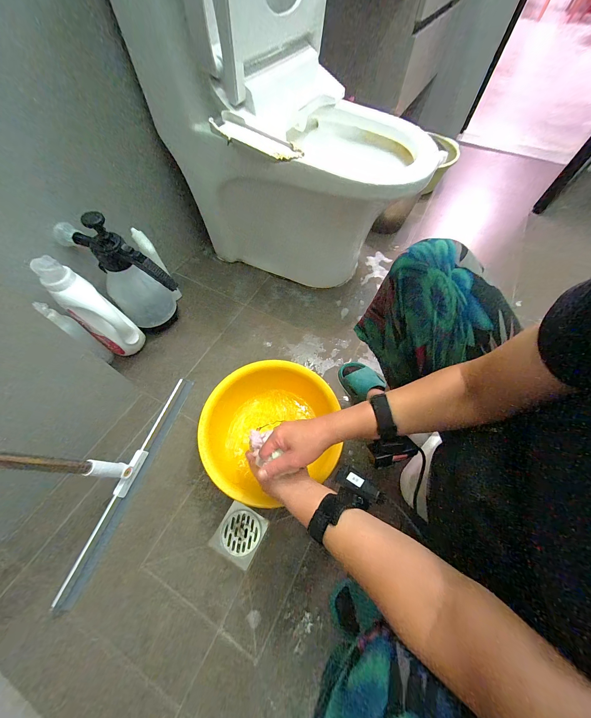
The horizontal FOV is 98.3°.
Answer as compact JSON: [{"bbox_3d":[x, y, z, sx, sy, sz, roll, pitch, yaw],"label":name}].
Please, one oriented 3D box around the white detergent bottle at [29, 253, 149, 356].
[{"bbox_3d":[-0.493,-0.115,0.629,0.074,0.278,0.088,24,61,38],"label":"white detergent bottle"}]

